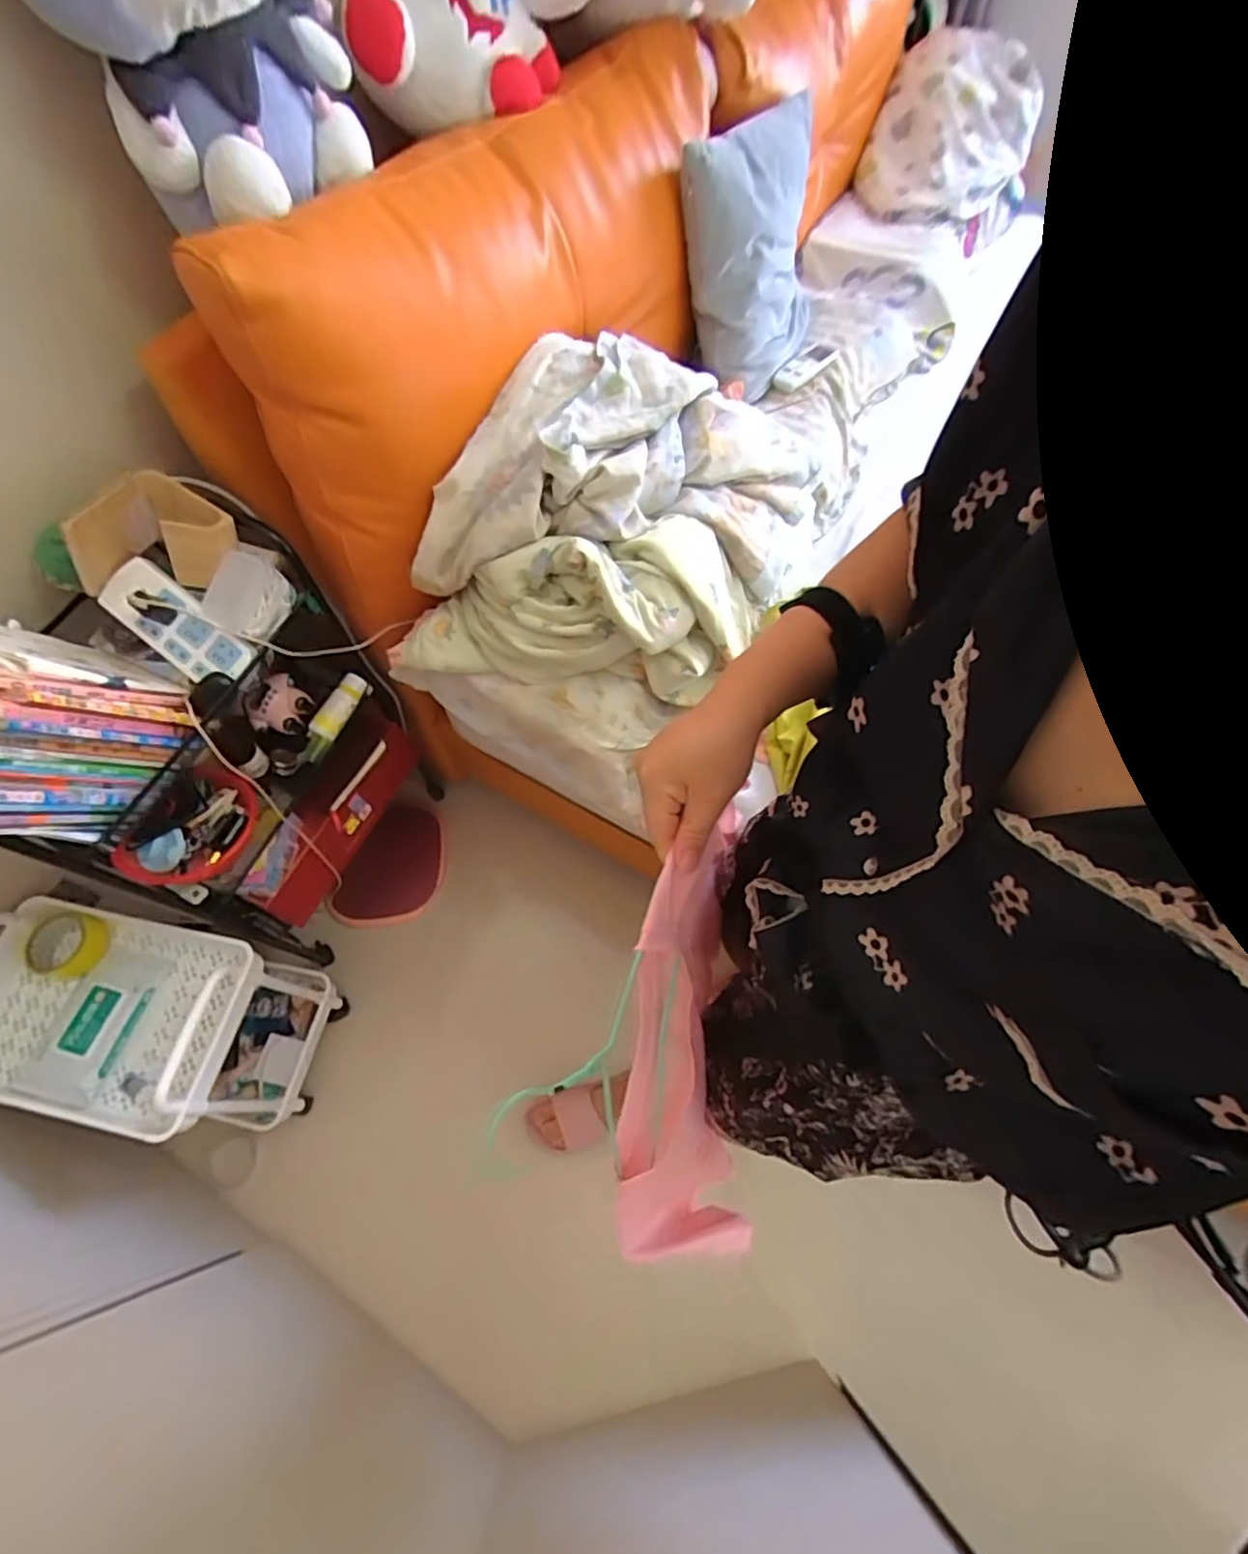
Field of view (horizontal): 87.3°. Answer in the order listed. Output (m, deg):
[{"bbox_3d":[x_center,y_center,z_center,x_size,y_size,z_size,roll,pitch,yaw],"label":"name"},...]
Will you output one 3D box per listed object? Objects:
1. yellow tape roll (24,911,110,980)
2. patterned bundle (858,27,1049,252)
[{"bbox_3d":[-0.867,0.261,1.020,0.098,0.038,0.097,0,65,0],"label":"yellow tape roll"},{"bbox_3d":[0.641,-1.225,1.262,0.313,0.235,0.258,21,66,9],"label":"patterned bundle"}]

